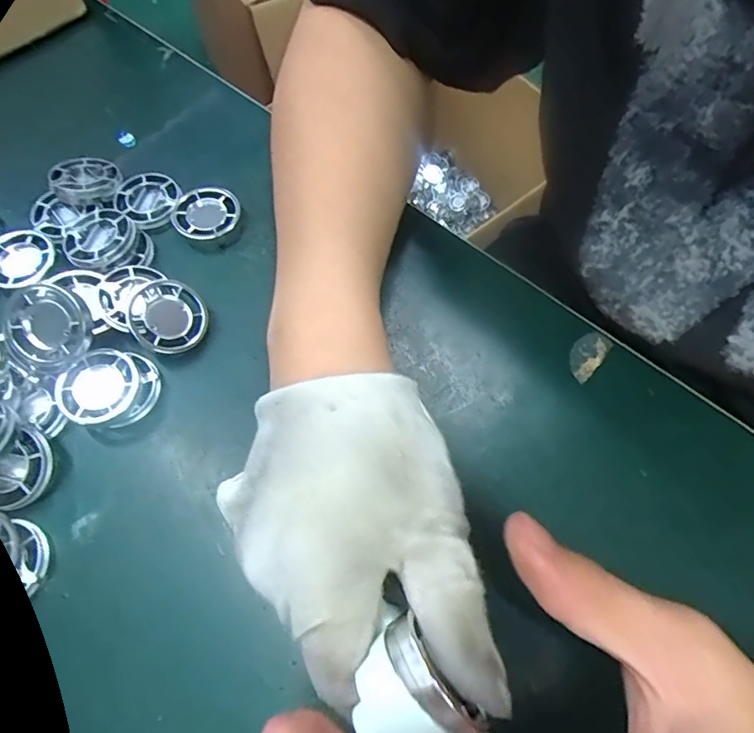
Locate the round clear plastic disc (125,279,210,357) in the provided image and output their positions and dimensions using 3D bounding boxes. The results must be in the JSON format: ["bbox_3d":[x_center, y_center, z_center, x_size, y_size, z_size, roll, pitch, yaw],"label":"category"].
[{"bbox_3d":[-0.109,-0.025,0.281,0.038,0.008,0.039,4,75,-16],"label":"round clear plastic disc"}]

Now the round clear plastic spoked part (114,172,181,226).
[{"bbox_3d":[-0.137,-0.100,0.322,0.036,0.007,0.038,0,65,1],"label":"round clear plastic spoked part"}]

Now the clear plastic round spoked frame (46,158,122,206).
[{"bbox_3d":[-0.176,-0.112,0.323,0.039,0.007,0.033,-23,67,-10],"label":"clear plastic round spoked frame"}]

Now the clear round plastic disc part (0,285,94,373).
[{"bbox_3d":[-0.161,-0.018,0.259,0.041,0.008,0.038,0,101,-2],"label":"clear round plastic disc part"}]

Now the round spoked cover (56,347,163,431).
[{"bbox_3d":[-0.131,0.011,0.266,0.036,0.021,0.042,37,72,16],"label":"round spoked cover"}]

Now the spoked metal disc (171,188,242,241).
[{"bbox_3d":[-0.100,-0.088,0.317,0.039,0.012,0.039,-1,66,1],"label":"spoked metal disc"}]

